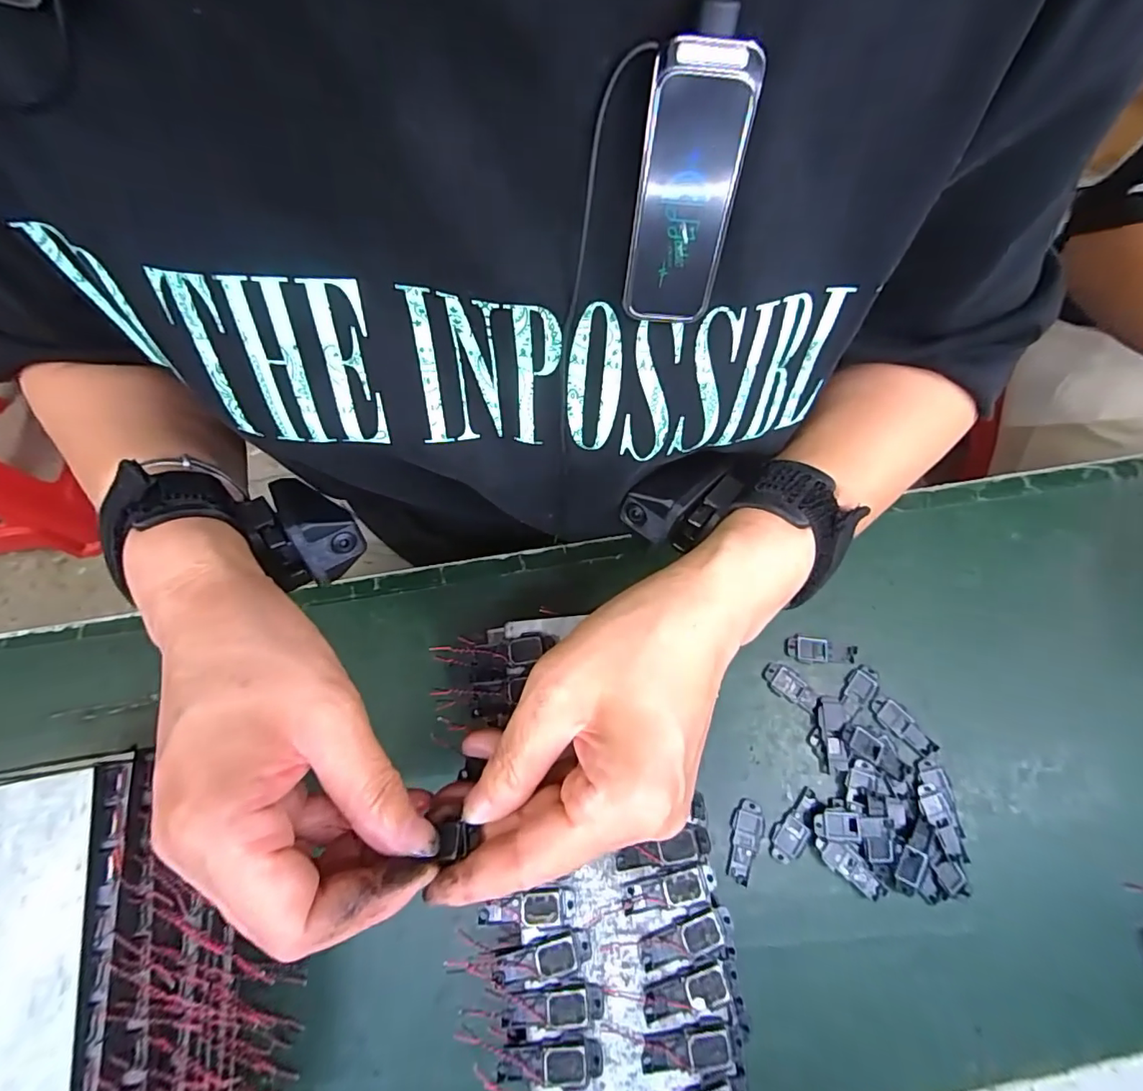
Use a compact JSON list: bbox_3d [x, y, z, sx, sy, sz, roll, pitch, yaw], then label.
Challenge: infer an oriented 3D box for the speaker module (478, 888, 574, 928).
[{"bbox_3d":[-0.019,0.151,0.224,0.039,0.006,0.014,-4,72,-2],"label":"speaker module"}]

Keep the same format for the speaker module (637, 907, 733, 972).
[{"bbox_3d":[0.047,0.162,0.220,0.039,0.007,0.014,-14,73,-5],"label":"speaker module"}]

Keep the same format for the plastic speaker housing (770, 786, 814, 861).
[{"bbox_3d":[0.121,0.150,0.286,0.015,0.004,0.040,33,73,10],"label":"plastic speaker housing"}]

